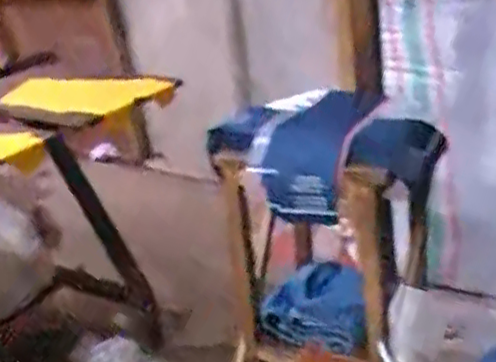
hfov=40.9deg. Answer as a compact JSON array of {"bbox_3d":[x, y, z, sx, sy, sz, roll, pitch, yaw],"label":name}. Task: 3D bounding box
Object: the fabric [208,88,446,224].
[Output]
[{"bbox_3d":[0.101,-0.050,1.170,0.284,0.149,0.408,-15,25,-22],"label":"fabric"}]

